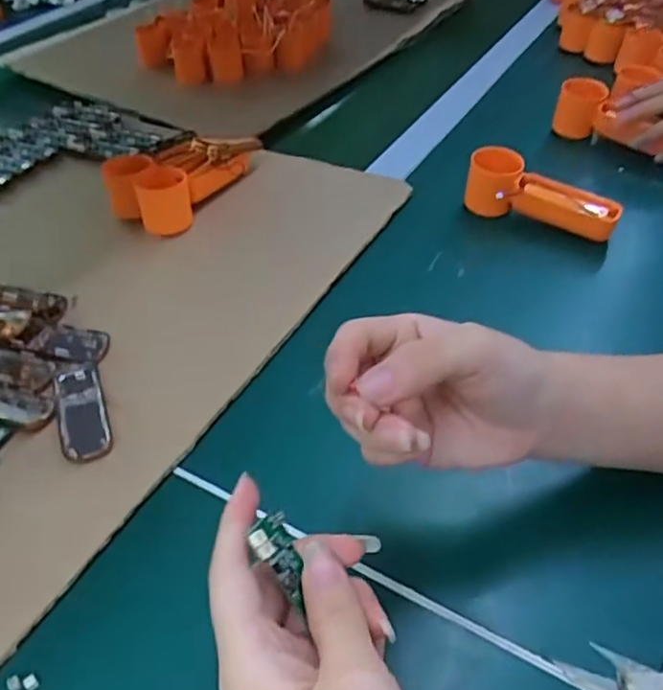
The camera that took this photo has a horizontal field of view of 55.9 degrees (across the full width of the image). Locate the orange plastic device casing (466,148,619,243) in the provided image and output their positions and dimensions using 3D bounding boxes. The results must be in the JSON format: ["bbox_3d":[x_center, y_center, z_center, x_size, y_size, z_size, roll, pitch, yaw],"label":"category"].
[{"bbox_3d":[0.177,-0.128,0.528,0.125,0.043,0.043,18,49,21],"label":"orange plastic device casing"}]

